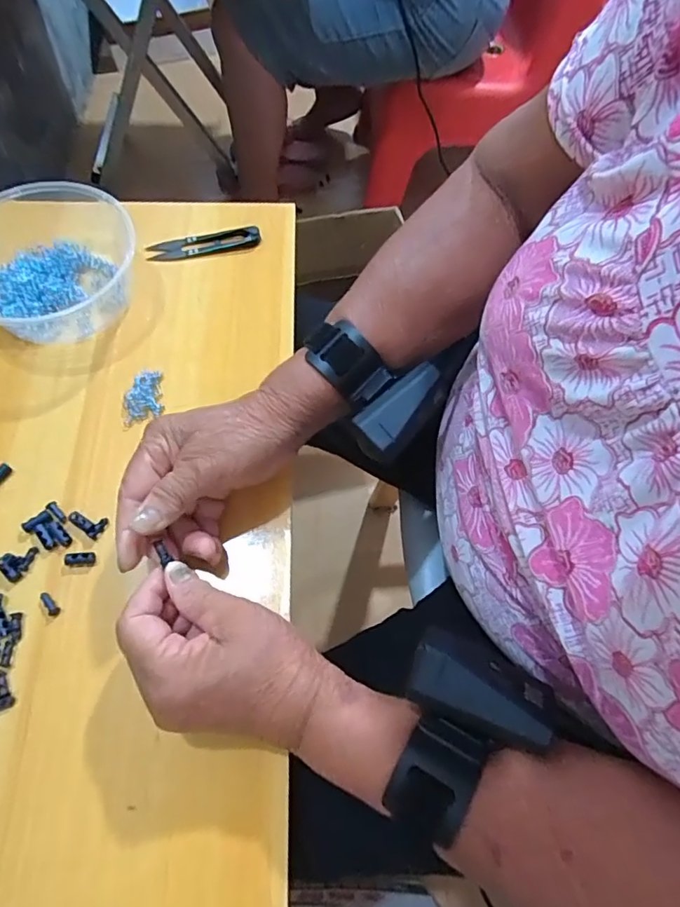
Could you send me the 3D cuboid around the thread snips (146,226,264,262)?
[{"bbox_3d":[-0.126,-0.195,0.479,0.102,0.012,0.019,-11,65,-6],"label":"thread snips"}]

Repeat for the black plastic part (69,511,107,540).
[{"bbox_3d":[-0.179,0.049,0.367,0.027,0.004,0.015,24,66,10],"label":"black plastic part"}]

